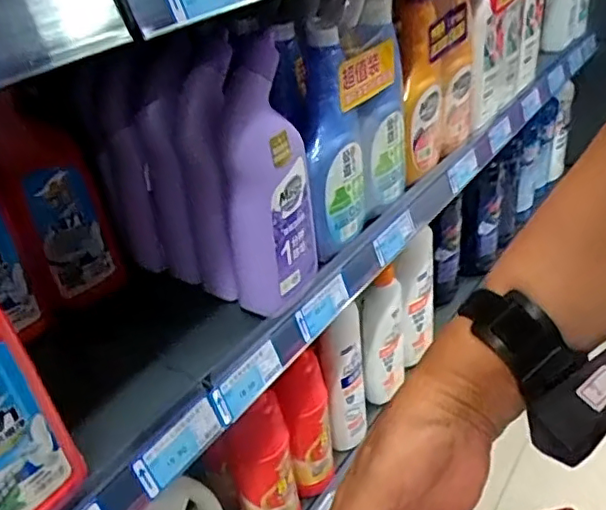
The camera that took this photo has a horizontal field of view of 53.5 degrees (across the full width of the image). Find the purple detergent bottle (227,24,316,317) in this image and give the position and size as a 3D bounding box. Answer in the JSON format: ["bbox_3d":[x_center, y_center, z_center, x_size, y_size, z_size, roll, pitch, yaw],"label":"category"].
[{"bbox_3d":[-0.030,-0.063,0.536,0.048,0.221,0.097,12,38,25],"label":"purple detergent bottle"}]

